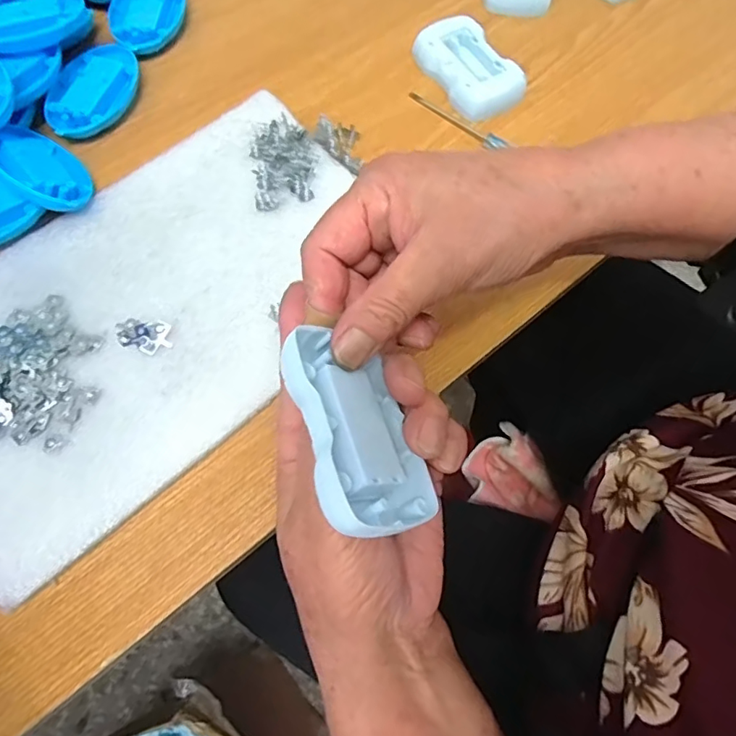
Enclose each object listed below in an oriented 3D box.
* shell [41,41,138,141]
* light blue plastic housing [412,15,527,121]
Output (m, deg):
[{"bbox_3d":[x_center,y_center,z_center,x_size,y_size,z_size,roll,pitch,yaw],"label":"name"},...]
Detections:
[{"bbox_3d":[-0.198,-0.199,0.373,0.051,0.017,0.082,15,70,3],"label":"shell"},{"bbox_3d":[0.076,-0.221,0.386,0.049,0.020,0.087,-29,74,-12],"label":"light blue plastic housing"}]

